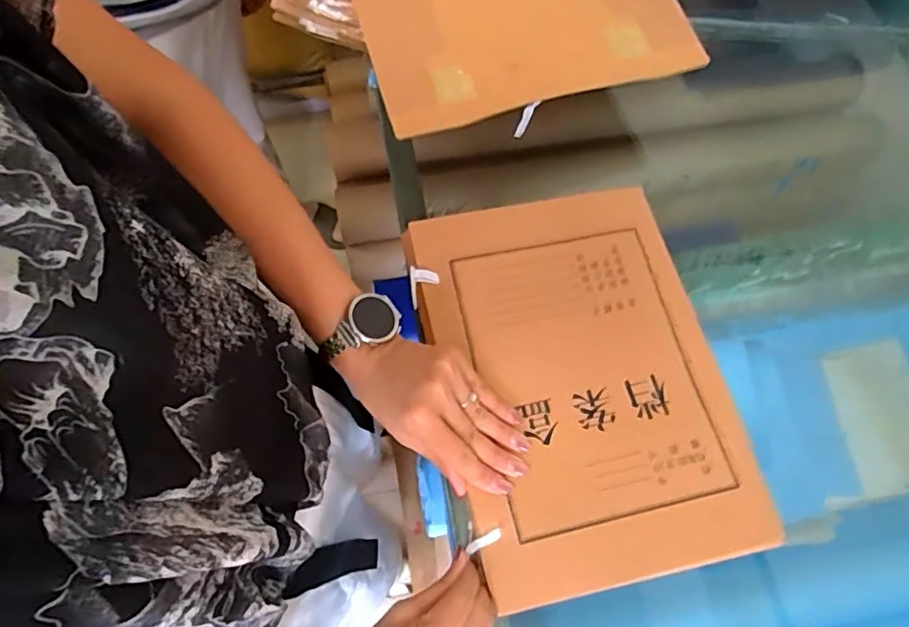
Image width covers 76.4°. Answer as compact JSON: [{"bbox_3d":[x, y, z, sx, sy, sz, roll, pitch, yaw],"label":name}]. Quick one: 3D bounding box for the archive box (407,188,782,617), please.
[{"bbox_3d":[0.099,0.047,0.451,0.210,0.022,0.299,-12,70,-5],"label":"archive box"}]

